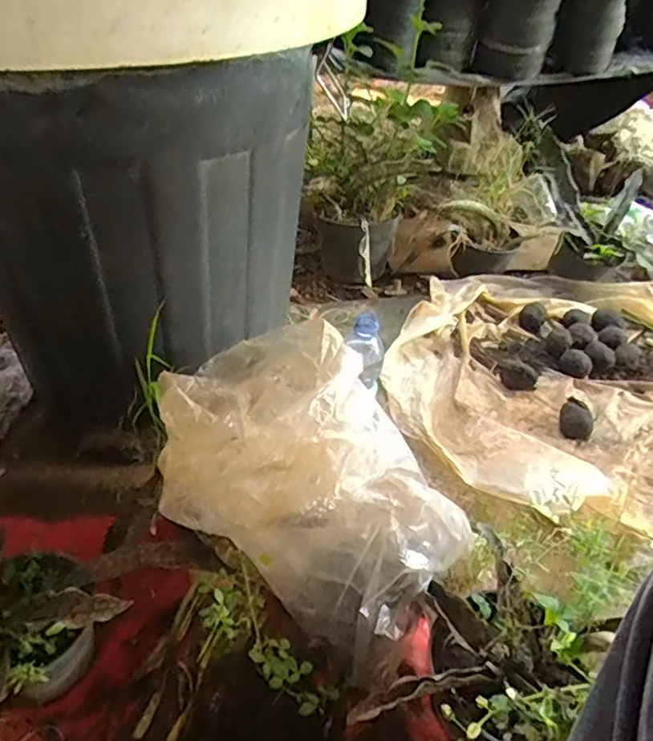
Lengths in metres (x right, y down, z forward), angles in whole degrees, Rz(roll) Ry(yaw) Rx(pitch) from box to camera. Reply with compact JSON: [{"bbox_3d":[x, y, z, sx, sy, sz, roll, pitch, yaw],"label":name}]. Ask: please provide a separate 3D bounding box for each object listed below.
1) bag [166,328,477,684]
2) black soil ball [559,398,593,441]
[{"bbox_3d":[-0.029,0.139,0.638,0.322,0.290,0.220,25,45,23],"label":"bag"},{"bbox_3d":[0.403,0.078,0.944,0.056,0.043,0.053,2,41,-2],"label":"black soil ball"}]

